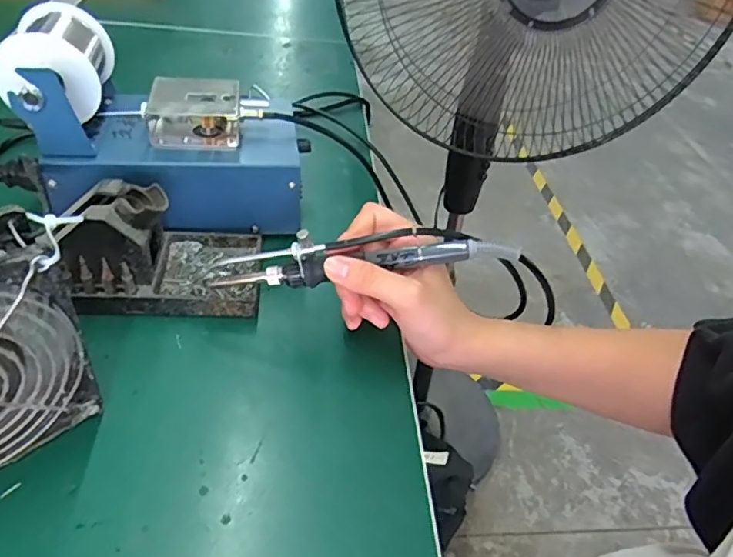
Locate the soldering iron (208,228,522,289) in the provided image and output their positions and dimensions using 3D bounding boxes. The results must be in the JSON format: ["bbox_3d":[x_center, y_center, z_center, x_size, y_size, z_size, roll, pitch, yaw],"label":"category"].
[{"bbox_3d":[-0.004,-0.017,0.358,0.189,0.035,0.015,-7,41,5],"label":"soldering iron"}]

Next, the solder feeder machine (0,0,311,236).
[{"bbox_3d":[-0.151,-0.110,0.444,0.199,0.136,0.117,-2,42,-11],"label":"solder feeder machine"}]

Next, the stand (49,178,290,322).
[{"bbox_3d":[-0.133,-0.022,0.390,0.123,0.069,0.079,-4,42,-12],"label":"stand"}]

